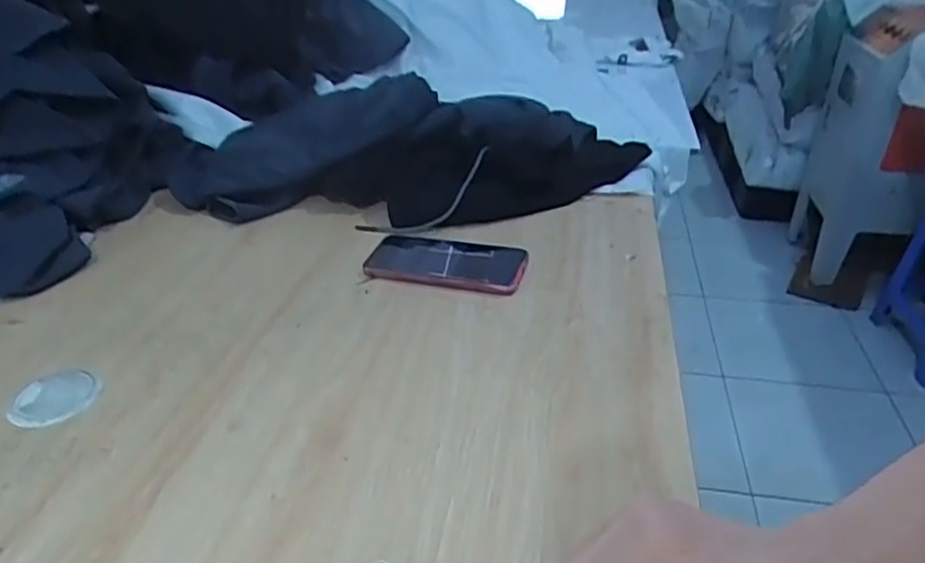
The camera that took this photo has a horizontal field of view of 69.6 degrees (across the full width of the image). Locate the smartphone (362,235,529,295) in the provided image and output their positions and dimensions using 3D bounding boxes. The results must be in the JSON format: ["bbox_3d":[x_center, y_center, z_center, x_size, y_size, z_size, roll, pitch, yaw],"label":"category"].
[{"bbox_3d":[-0.016,-0.021,0.698,0.163,0.015,0.090,10,33,16],"label":"smartphone"}]

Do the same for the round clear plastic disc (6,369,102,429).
[{"bbox_3d":[-0.329,0.093,0.537,0.066,0.007,0.063,0,31,0],"label":"round clear plastic disc"}]

